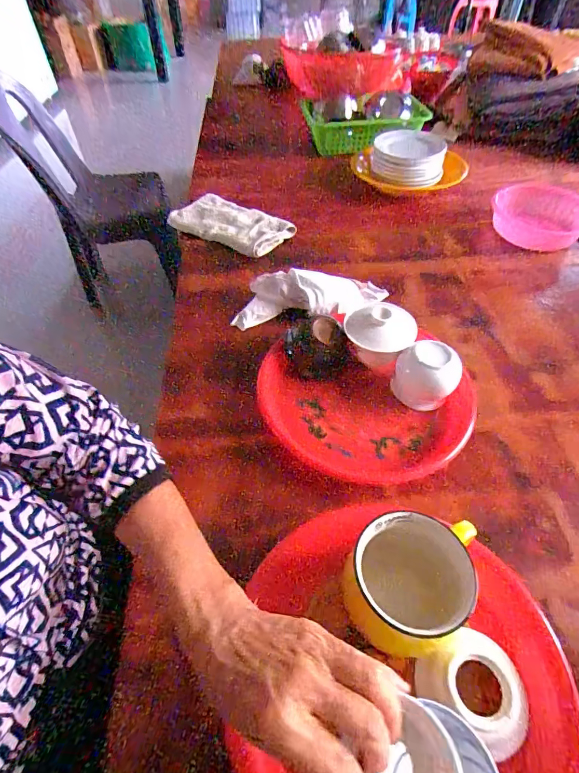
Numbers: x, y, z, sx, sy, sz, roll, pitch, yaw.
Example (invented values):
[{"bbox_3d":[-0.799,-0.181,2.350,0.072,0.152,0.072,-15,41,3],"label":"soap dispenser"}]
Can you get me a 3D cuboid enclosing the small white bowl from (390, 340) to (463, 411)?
[{"bbox_3d":[0.164,-0.012,0.479,0.064,0.066,0.066,0,49,0],"label":"small white bowl"}]

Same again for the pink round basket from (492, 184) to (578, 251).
[{"bbox_3d":[0.477,-0.318,0.755,0.162,0.061,0.173,0,49,0],"label":"pink round basket"}]

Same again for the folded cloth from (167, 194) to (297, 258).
[{"bbox_3d":[-0.114,-0.319,0.775,0.244,0.028,0.121,29,56,22],"label":"folded cloth"}]

